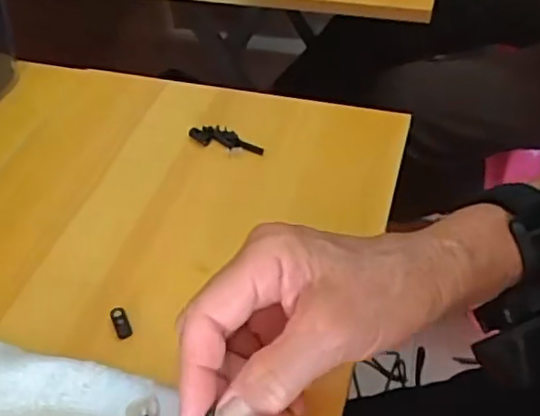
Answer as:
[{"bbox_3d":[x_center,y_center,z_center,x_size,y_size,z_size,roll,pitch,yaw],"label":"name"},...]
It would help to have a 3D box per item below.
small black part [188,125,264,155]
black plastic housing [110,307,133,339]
[{"bbox_3d":[-0.033,-0.055,0.499,0.061,0.006,0.021,14,47,14],"label":"small black part"},{"bbox_3d":[-0.090,0.069,0.382,0.009,0.004,0.020,-22,69,-19],"label":"black plastic housing"}]

